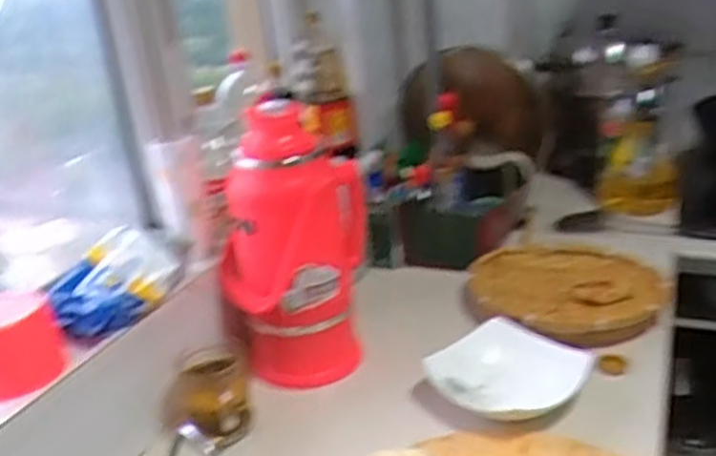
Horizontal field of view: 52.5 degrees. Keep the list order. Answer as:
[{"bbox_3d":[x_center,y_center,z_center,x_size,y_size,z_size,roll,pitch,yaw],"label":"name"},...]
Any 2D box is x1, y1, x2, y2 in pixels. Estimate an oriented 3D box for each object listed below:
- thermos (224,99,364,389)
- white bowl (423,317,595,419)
[{"bbox_3d":[-0.083,0.018,1.003,0.153,0.363,0.195,-2,22,9],"label":"thermos"},{"bbox_3d":[0.191,0.183,0.936,0.173,0.049,0.168,-4,22,2],"label":"white bowl"}]

